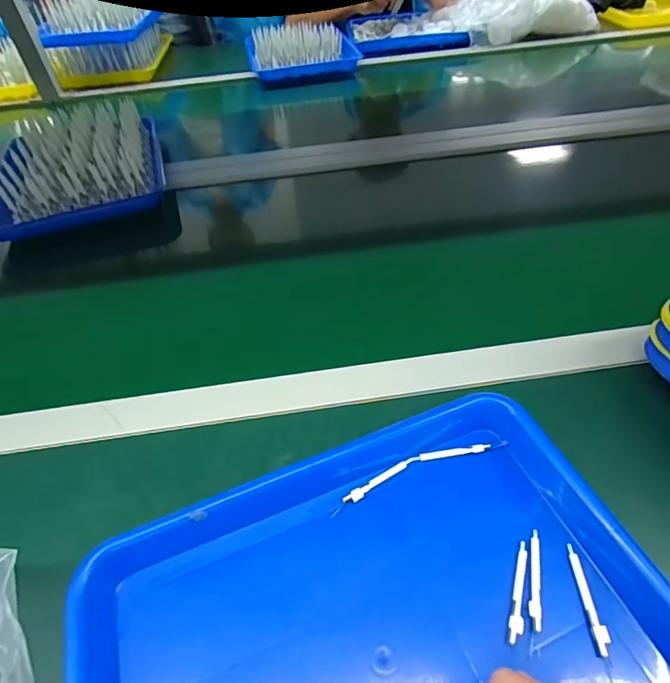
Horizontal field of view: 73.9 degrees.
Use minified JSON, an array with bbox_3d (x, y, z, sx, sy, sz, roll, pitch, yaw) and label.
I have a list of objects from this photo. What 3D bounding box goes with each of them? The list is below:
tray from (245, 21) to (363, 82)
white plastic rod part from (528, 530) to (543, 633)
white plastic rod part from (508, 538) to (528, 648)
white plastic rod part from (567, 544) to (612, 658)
[{"bbox_3d":[-0.075,-0.637,0.967,0.227,0.064,0.180,-13,48,-7],"label":"tray"},{"bbox_3d":[0.125,0.147,0.278,0.007,0.004,0.058,11,50,14],"label":"white plastic rod part"},{"bbox_3d":[0.113,0.152,0.274,0.007,0.004,0.059,13,50,16],"label":"white plastic rod part"},{"bbox_3d":[0.154,0.155,0.271,0.007,0.007,0.059,-2,48,3],"label":"white plastic rod part"}]

